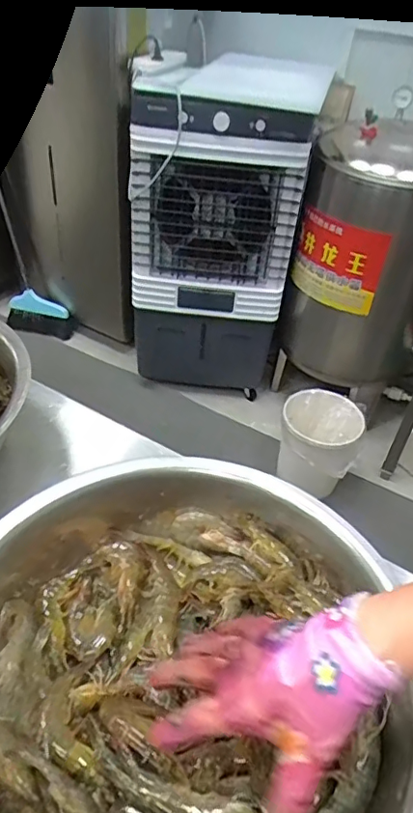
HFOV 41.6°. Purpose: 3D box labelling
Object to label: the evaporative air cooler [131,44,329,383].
[{"bbox_3d":[0.028,-0.530,1.730,0.490,0.932,0.341,9,41,2],"label":"evaporative air cooler"}]

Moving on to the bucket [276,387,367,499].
[{"bbox_3d":[0.324,0.123,1.620,0.233,0.257,0.228,16,42,9],"label":"bucket"}]

